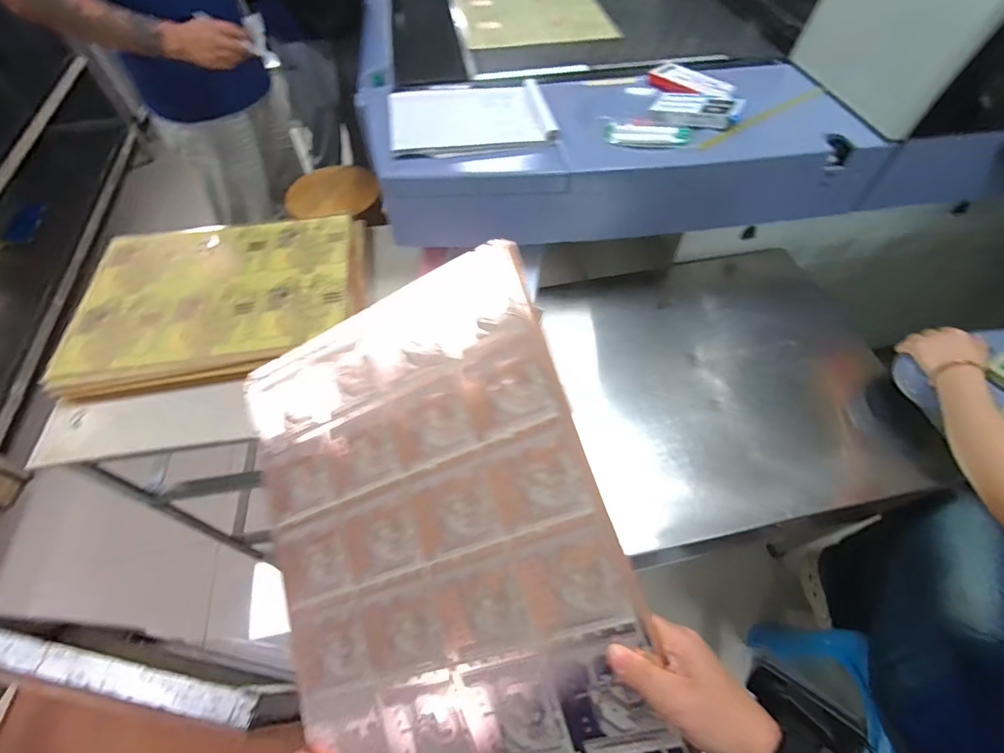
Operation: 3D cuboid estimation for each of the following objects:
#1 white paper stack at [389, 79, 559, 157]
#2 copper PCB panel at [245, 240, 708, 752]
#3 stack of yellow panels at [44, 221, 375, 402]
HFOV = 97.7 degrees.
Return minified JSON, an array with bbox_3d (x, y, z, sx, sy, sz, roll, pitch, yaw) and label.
[{"bbox_3d":[-0.062,-0.510,0.860,0.307,0.020,0.235,-11,56,-6],"label":"white paper stack"},{"bbox_3d":[-0.066,0.165,0.407,0.336,0.011,0.515,-23,74,15],"label":"copper PCB panel"},{"bbox_3d":[-0.550,-0.169,0.880,0.530,0.050,0.395,-10,56,-5],"label":"stack of yellow panels"}]

